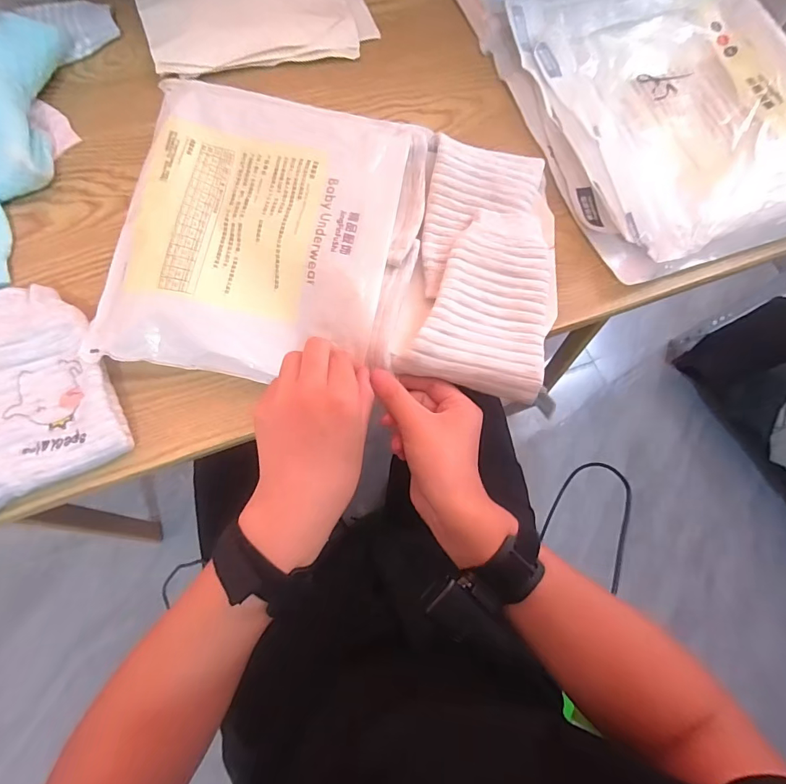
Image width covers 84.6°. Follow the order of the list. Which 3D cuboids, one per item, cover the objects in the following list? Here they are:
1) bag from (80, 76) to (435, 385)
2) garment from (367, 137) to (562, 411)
[{"bbox_3d":[-0.107,-0.148,0.384,0.251,0.039,0.269,9,71,4],"label":"bag"},{"bbox_3d":[0.074,-0.123,0.392,0.149,0.026,0.248,8,71,3],"label":"garment"}]

